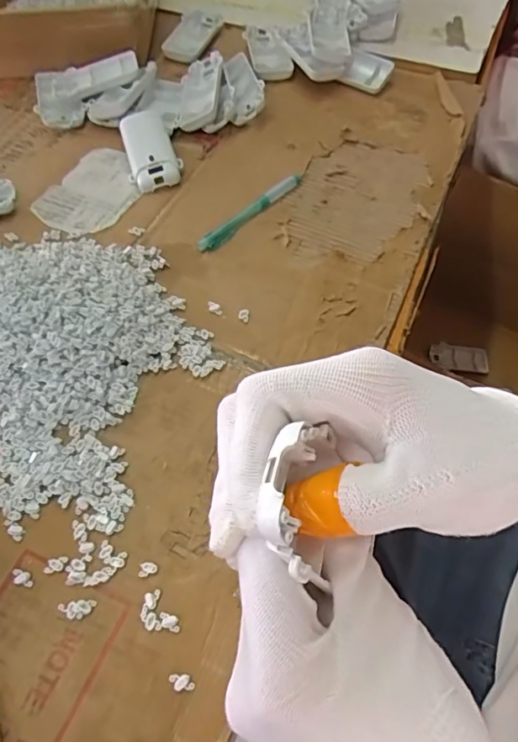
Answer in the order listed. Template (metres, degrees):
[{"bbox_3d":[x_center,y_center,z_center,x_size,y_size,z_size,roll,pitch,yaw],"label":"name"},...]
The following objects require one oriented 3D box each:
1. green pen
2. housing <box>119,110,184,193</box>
[{"bbox_3d":[-0.008,-0.147,0.485,0.016,0.012,0.124,39,66,19],"label":"green pen"},{"bbox_3d":[-0.108,-0.219,0.521,0.048,0.020,0.095,-14,61,-9],"label":"housing"}]

